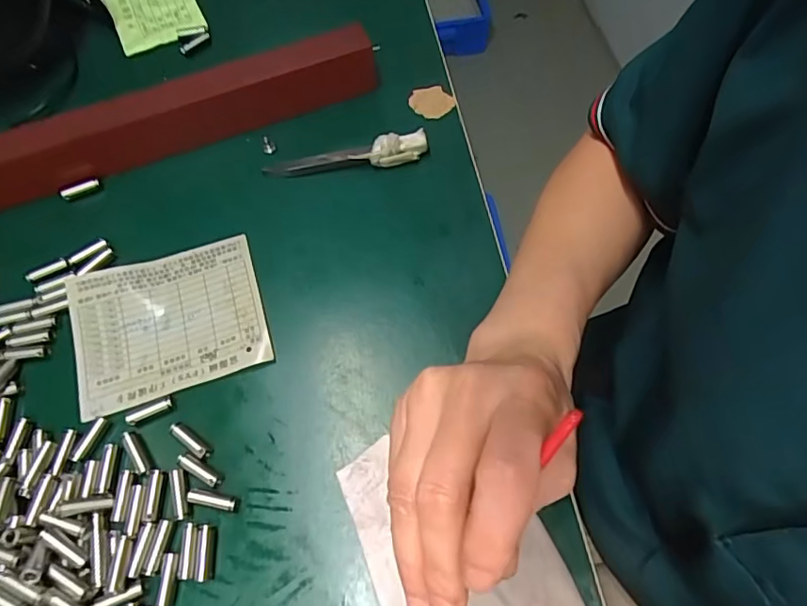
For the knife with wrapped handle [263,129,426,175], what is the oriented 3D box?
[{"bbox_3d":[-0.037,-0.094,0.350,0.105,0.018,0.014,-12,63,-4],"label":"knife with wrapped handle"}]

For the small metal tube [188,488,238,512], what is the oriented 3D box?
[{"bbox_3d":[-0.096,0.099,0.269,0.026,0.004,0.007,9,64,6],"label":"small metal tube"}]

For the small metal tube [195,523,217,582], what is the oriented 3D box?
[{"bbox_3d":[-0.096,0.120,0.259,0.008,0.005,0.025,-4,63,0],"label":"small metal tube"}]

